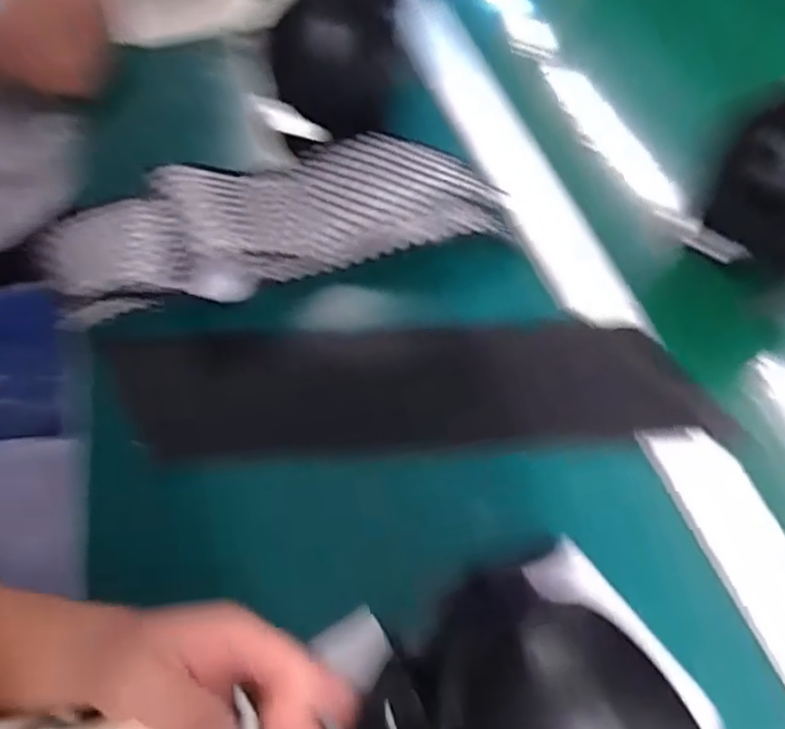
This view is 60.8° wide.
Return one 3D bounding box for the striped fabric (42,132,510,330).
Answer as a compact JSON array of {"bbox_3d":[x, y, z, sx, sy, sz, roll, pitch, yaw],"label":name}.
[{"bbox_3d":[-0.094,-0.120,0.516,0.354,0.053,0.129,-14,54,-5],"label":"striped fabric"}]

